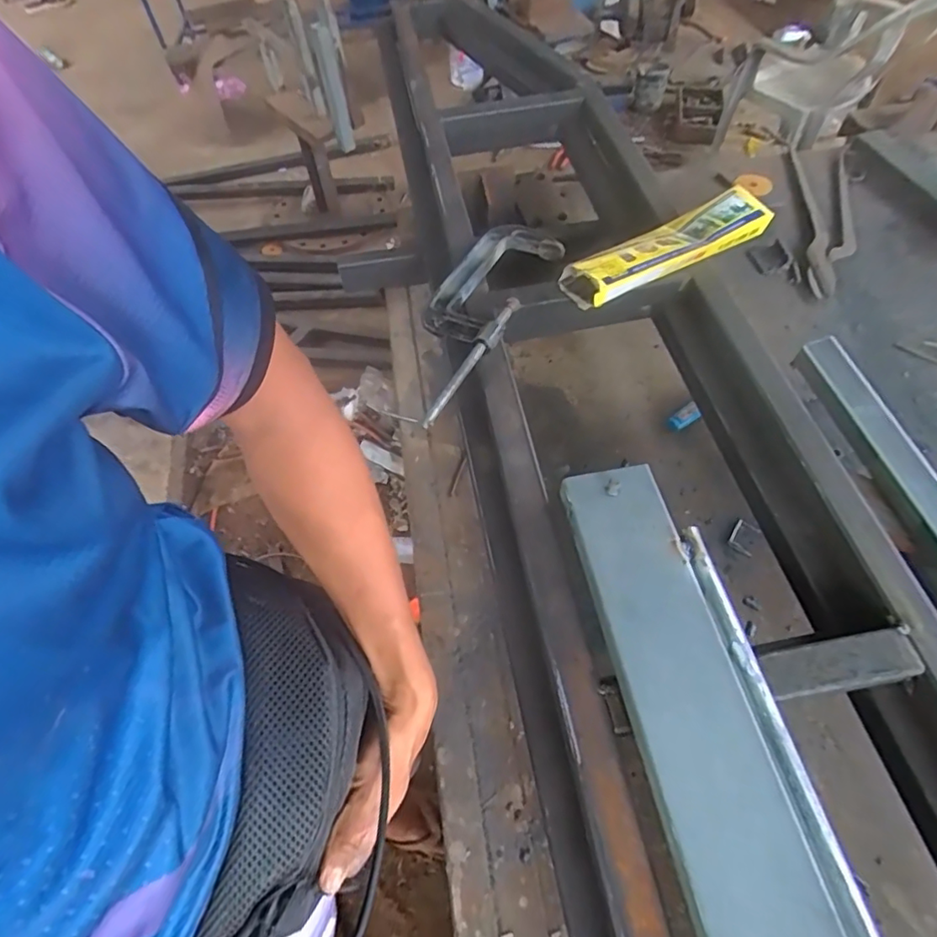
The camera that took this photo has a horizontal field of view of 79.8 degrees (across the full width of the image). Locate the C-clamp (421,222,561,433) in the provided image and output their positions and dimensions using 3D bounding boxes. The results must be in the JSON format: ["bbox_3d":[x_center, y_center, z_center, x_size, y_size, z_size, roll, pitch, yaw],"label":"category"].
[{"bbox_3d":[-0.005,-0.205,0.730,0.125,0.028,0.354,24,61,18],"label":"C-clamp"}]

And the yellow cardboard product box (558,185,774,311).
[{"bbox_3d":[0.273,-0.306,0.770,0.313,0.040,0.078,-27,59,-14],"label":"yellow cardboard product box"}]

